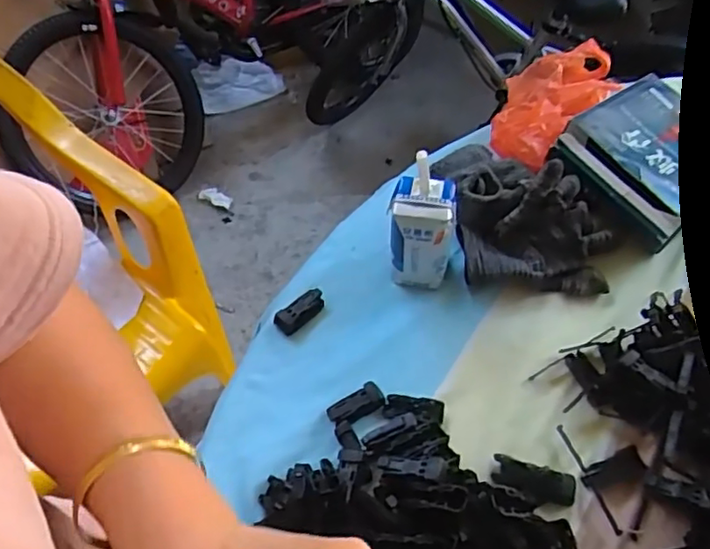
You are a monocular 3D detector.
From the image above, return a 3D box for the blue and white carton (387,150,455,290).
[{"bbox_3d":[0.056,-0.040,0.529,0.050,0.119,0.046,5,57,4],"label":"blue and white carton"}]

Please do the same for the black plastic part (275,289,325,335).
[{"bbox_3d":[-0.049,0.032,0.551,0.048,0.012,0.022,-40,64,-22],"label":"black plastic part"}]

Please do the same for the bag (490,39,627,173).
[{"bbox_3d":[0.206,-0.190,0.659,0.103,0.045,0.212,36,65,22],"label":"bag"}]

